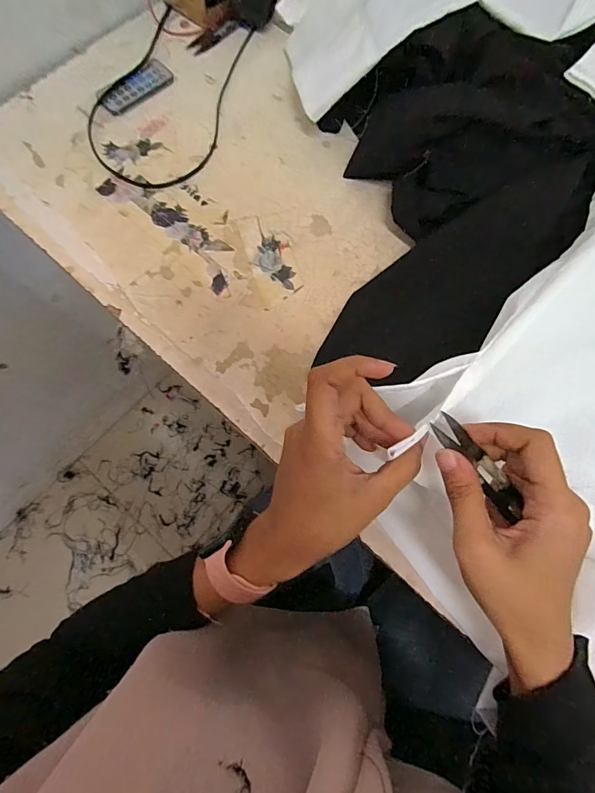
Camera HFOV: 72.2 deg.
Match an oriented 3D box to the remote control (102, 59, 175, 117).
[{"bbox_3d":[-0.178,-0.343,0.454,0.036,0.005,0.084,42,78,11],"label":"remote control"}]

